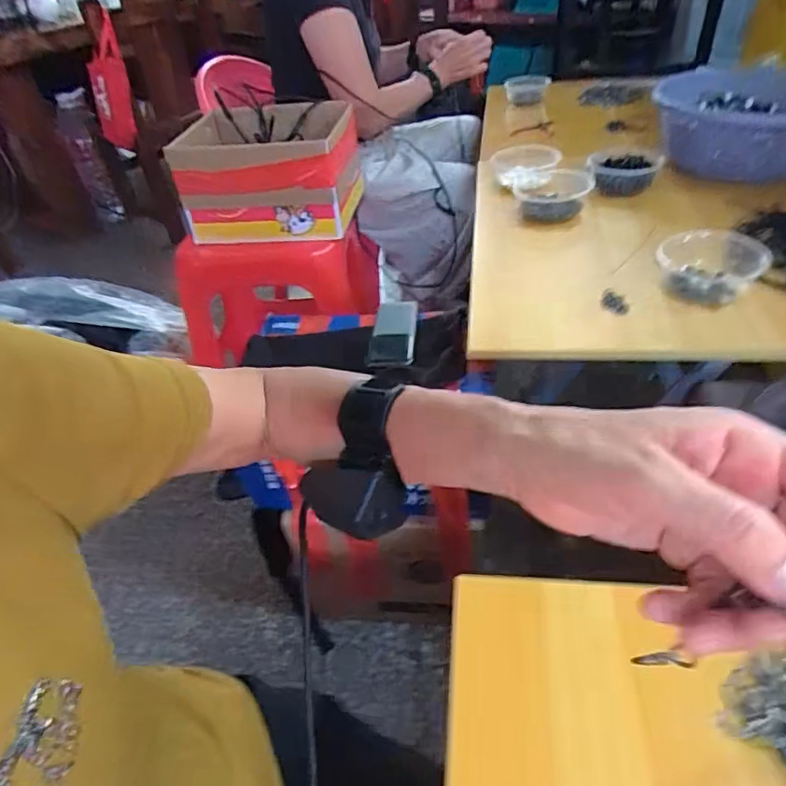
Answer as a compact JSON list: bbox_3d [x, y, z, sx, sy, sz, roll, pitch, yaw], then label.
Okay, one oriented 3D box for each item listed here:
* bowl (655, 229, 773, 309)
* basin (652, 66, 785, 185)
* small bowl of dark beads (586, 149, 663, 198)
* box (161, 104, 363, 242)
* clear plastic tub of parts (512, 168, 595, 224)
[{"bbox_3d":[0.372,-0.147,0.647,0.106,0.053,0.099,-4,42,4],"label":"bowl"},{"bbox_3d":[0.557,-0.420,0.877,0.272,0.115,0.227,7,44,15],"label":"basin"},{"bbox_3d":[0.366,-0.348,0.877,0.104,0.059,0.097,16,47,24],"label":"small bowl of dark beads"},{"bbox_3d":[-0.228,-0.417,1.039,0.303,0.169,0.222,0,43,8],"label":"box"},{"bbox_3d":[0.244,-0.300,0.857,0.121,0.059,0.113,5,44,14],"label":"clear plastic tub of parts"}]

